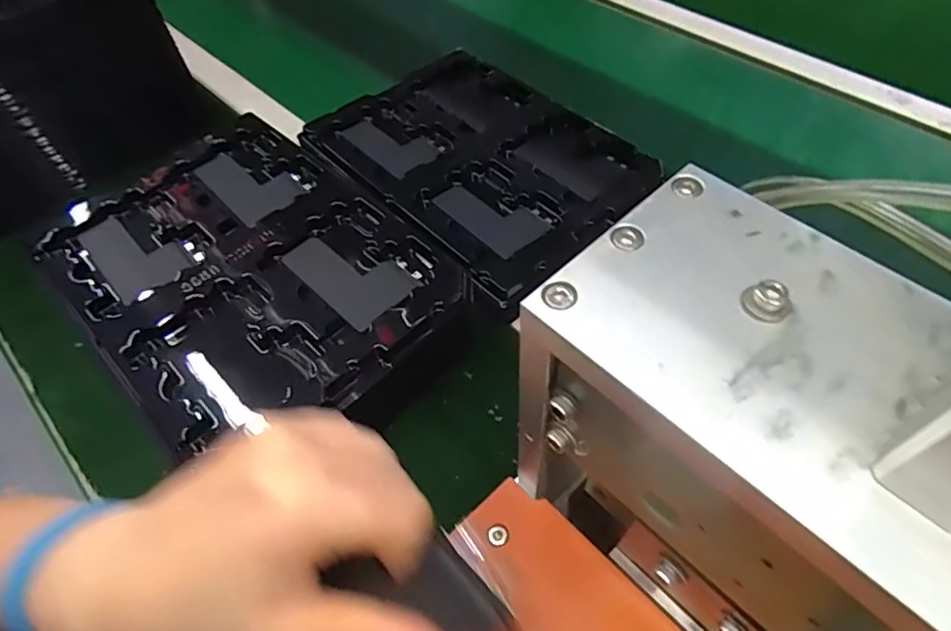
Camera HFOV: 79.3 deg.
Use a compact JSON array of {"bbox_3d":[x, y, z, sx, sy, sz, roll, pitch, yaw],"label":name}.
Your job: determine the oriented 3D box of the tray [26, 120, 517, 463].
[{"bbox_3d":[-0.163,-0.022,0.430,0.214,0.060,0.301,-40,61,-22],"label":"tray"}]

